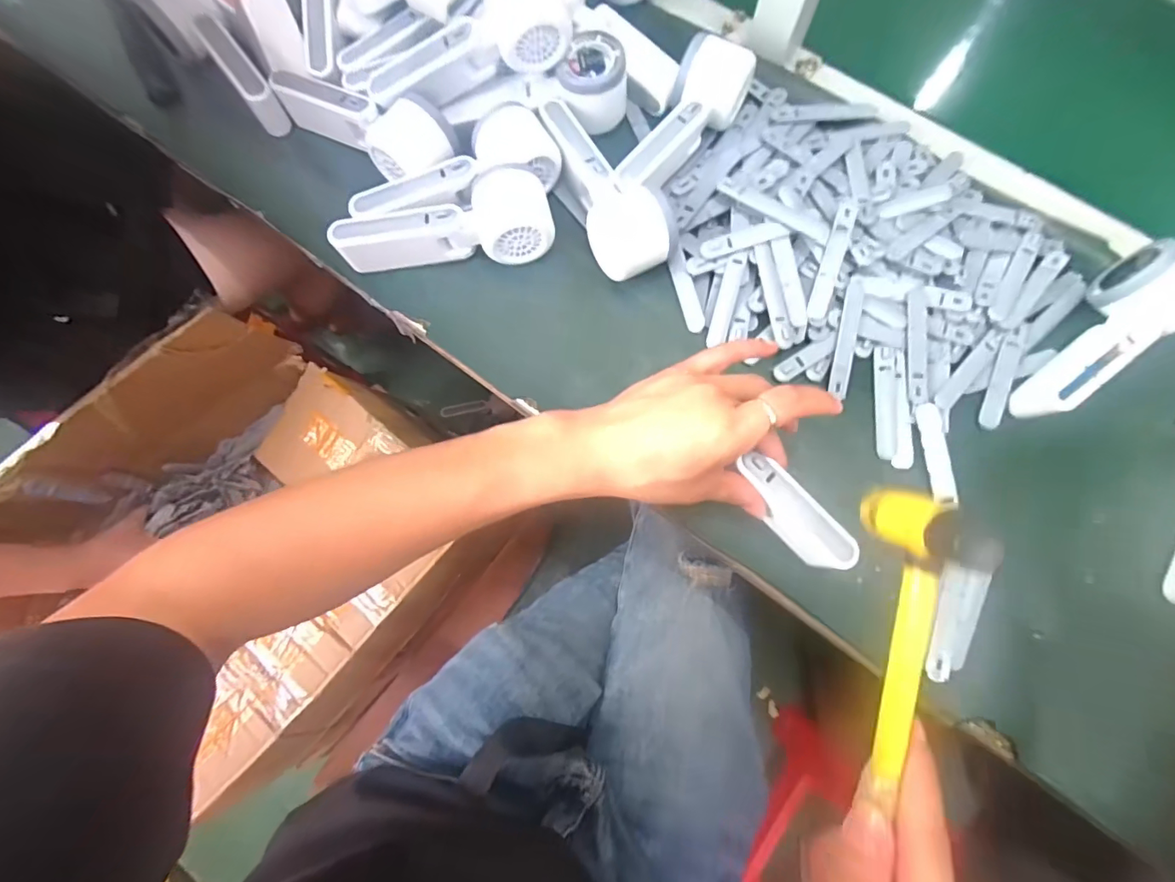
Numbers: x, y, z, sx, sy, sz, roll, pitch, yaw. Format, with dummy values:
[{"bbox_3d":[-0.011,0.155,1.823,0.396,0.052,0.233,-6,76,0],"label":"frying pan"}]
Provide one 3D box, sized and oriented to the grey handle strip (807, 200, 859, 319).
[{"bbox_3d":[0.196,-0.145,0.396,0.015,0.007,0.096,17,92,3],"label":"grey handle strip"}]

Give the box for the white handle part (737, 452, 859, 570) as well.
[{"bbox_3d":[0.139,0.048,0.338,0.029,0.024,0.095,-40,89,-10],"label":"white handle part"}]

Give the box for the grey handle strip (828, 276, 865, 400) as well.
[{"bbox_3d":[0.206,-0.082,0.394,0.016,0.004,0.094,11,89,1],"label":"grey handle strip"}]

